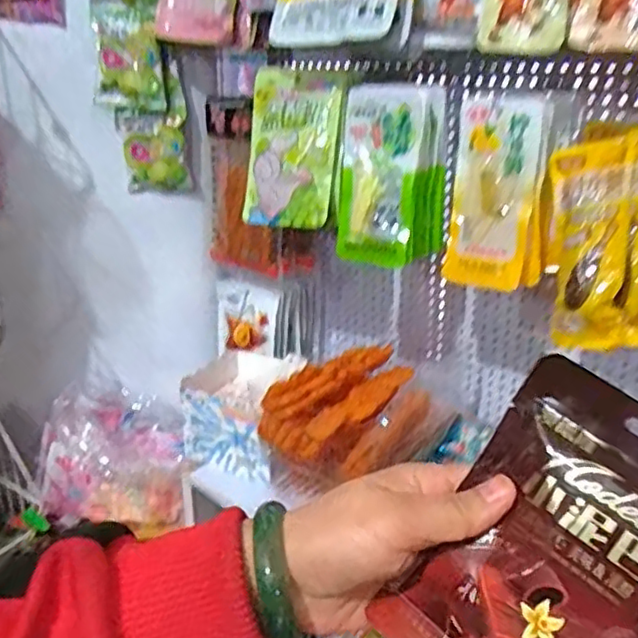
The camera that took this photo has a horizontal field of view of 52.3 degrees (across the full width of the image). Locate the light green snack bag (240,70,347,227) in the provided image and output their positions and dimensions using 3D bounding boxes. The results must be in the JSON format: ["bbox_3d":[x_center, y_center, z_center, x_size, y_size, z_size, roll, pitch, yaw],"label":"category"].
[{"bbox_3d":[-0.029,-0.185,0.724,0.116,0.166,0.016,15,13,24],"label":"light green snack bag"}]

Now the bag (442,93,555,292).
[{"bbox_3d":[0.173,-0.121,0.641,0.082,0.180,0.028,12,24,24],"label":"bag"}]

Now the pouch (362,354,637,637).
[{"bbox_3d":[0.106,0.110,0.288,0.108,0.158,0.009,35,4,28],"label":"pouch"}]

